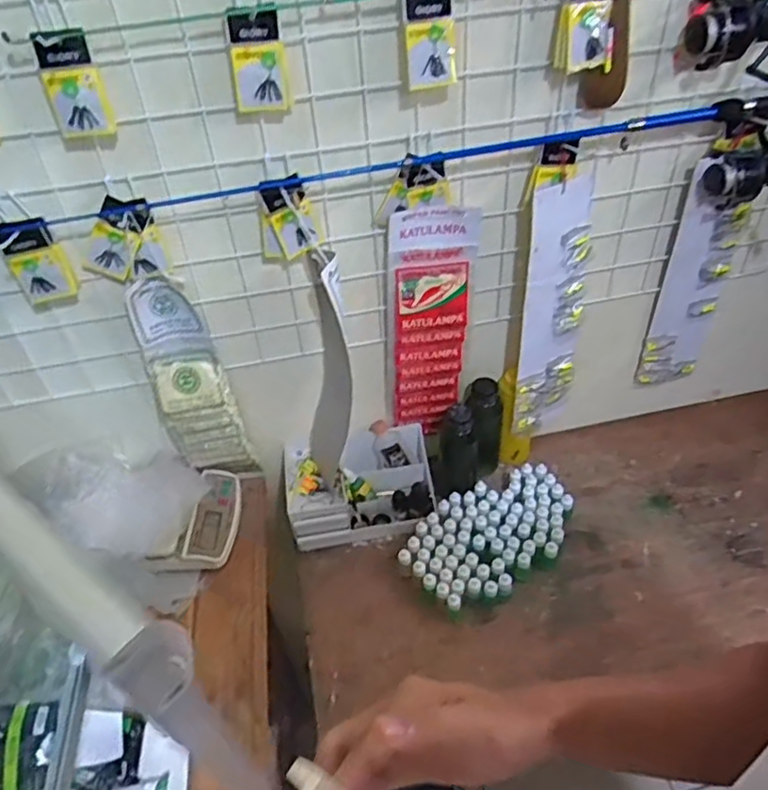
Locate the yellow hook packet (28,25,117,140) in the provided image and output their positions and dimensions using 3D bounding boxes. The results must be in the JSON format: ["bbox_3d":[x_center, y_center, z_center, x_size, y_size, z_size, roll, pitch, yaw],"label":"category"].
[{"bbox_3d":[-0.303,-0.304,0.634,0.051,0.092,0.022,-20,45,-16],"label":"yellow hook packet"}]

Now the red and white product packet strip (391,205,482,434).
[{"bbox_3d":[0.069,-0.090,0.921,0.118,0.372,0.026,-6,43,-2],"label":"red and white product packet strip"}]

